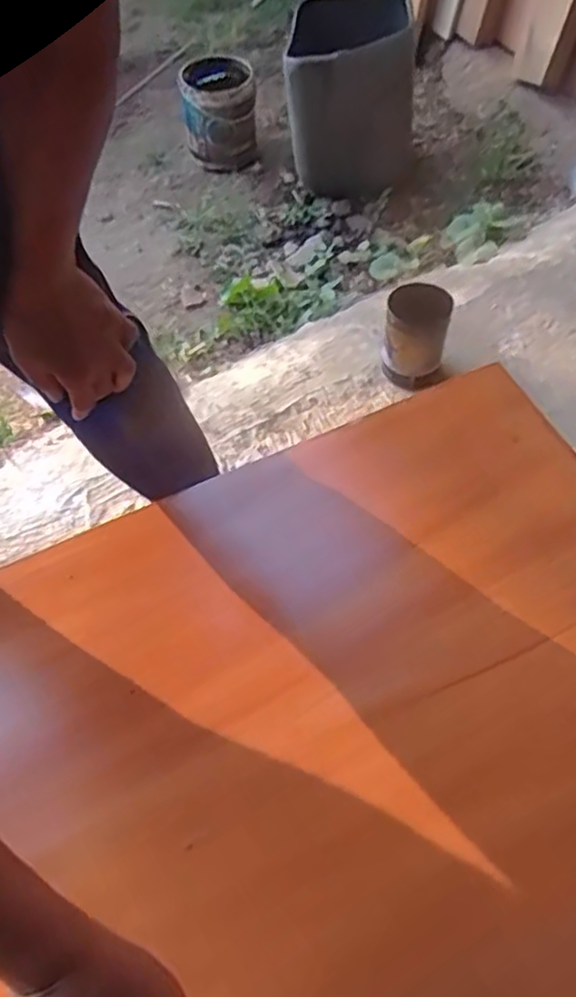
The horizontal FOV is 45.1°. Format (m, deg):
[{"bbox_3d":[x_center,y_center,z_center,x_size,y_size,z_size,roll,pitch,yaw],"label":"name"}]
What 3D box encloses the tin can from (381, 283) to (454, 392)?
[{"bbox_3d":[0.209,-0.256,1.127,0.107,0.158,0.108,-2,58,3],"label":"tin can"}]

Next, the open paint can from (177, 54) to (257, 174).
[{"bbox_3d":[-0.167,-0.938,1.694,0.176,0.188,0.185,-8,58,-1],"label":"open paint can"}]

